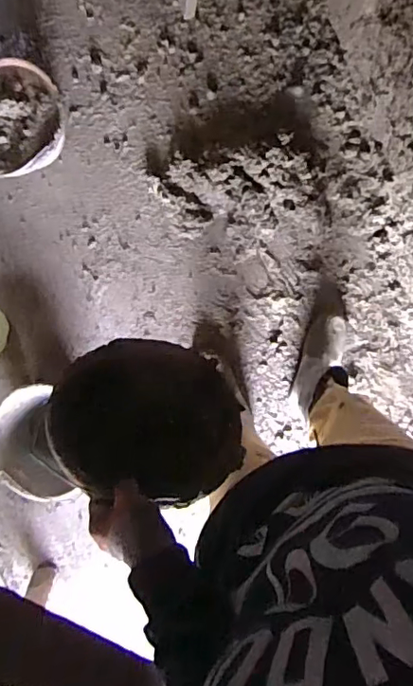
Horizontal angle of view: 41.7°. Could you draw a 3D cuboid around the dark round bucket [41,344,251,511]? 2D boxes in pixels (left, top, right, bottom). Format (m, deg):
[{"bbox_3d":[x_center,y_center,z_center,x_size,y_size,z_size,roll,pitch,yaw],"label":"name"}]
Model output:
[{"bbox_3d":[-0.077,0.102,0.725,0.245,0.106,0.195,18,70,-9],"label":"dark round bucket"}]

